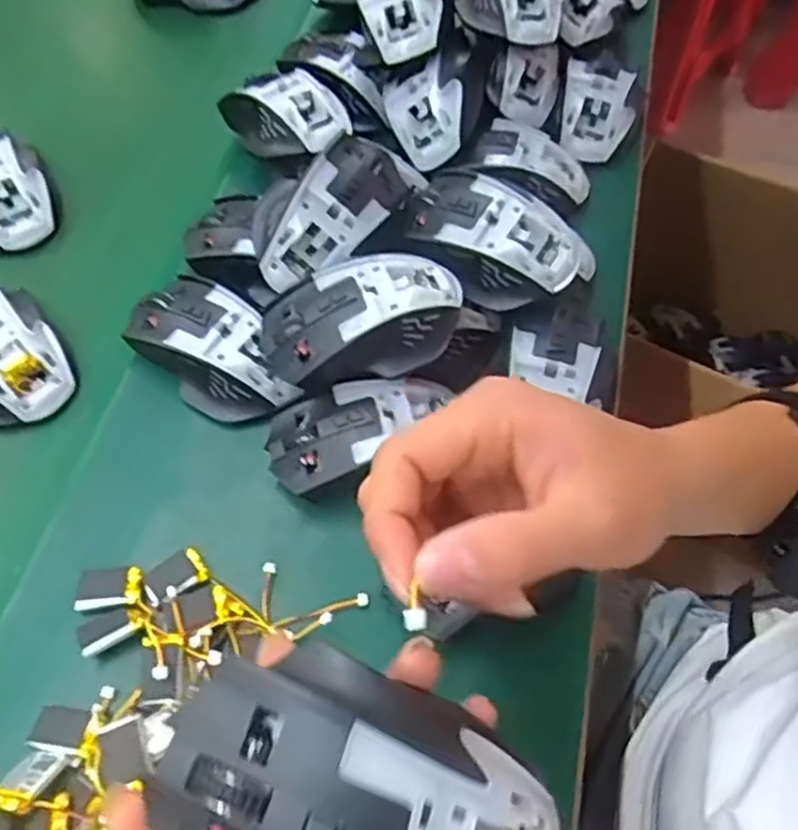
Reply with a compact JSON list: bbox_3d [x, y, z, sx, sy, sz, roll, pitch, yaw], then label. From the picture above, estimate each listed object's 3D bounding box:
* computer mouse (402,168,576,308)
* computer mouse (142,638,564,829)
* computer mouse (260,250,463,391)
[{"bbox_3d":[0.056,-0.109,0.455,0.112,0.045,0.069,35,66,16],"label":"computer mouse"},{"bbox_3d":[-0.008,0.108,0.200,0.106,0.043,0.065,19,62,8],"label":"computer mouse"},{"bbox_3d":[-0.021,-0.058,0.421,0.118,0.043,0.070,-11,62,-8],"label":"computer mouse"}]

